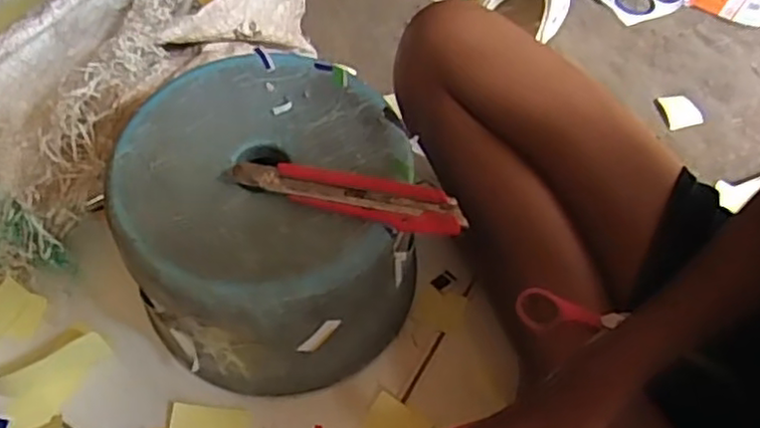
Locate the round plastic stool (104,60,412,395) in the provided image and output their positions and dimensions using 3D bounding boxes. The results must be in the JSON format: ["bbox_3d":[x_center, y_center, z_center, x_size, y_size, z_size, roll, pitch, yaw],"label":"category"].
[{"bbox_3d":[-0.086,0.008,0.564,0.217,0.145,0.232,0,60,-2],"label":"round plastic stool"}]

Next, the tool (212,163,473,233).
[{"bbox_3d":[-0.028,-0.015,0.490,0.173,0.019,0.031,13,60,5],"label":"tool"}]

